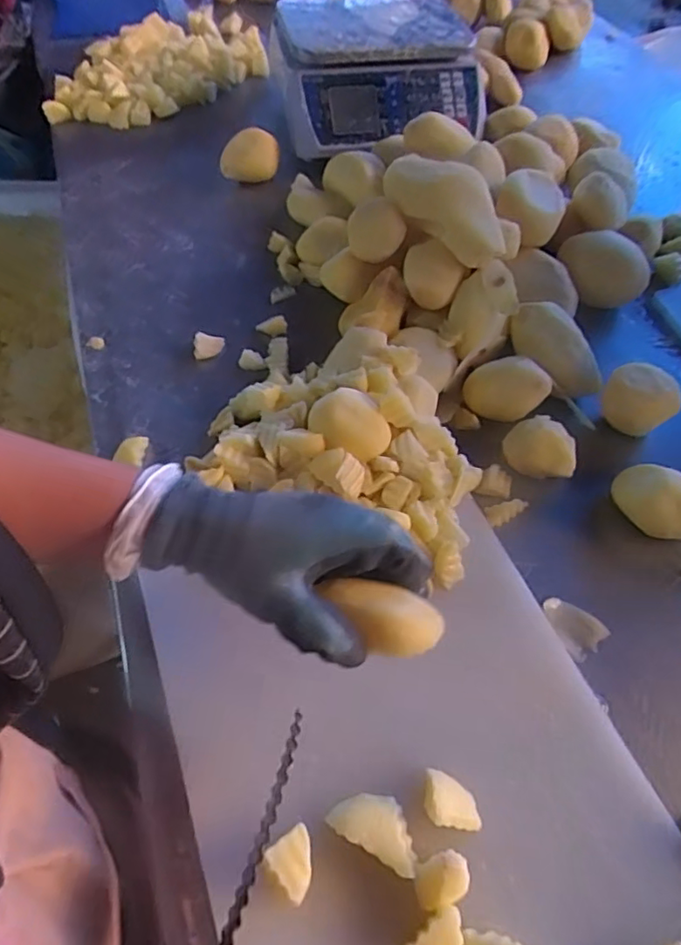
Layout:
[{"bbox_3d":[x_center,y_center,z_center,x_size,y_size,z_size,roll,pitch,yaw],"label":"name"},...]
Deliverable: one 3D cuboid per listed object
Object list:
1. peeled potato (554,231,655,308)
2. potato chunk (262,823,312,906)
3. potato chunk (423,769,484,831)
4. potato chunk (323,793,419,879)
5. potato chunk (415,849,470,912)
[{"bbox_3d":[0.249,-0.192,0.556,0.085,0.052,0.049,26,62,17],"label":"peeled potato"},{"bbox_3d":[-0.023,0.209,0.311,0.025,0.023,0.028,-35,63,-19],"label":"potato chunk"},{"bbox_3d":[0.063,0.186,0.327,0.034,0.021,0.026,16,59,12],"label":"potato chunk"},{"bbox_3d":[0.021,0.195,0.322,0.050,0.021,0.029,24,61,16],"label":"potato chunk"},{"bbox_3d":[0.052,0.213,0.305,0.029,0.023,0.021,-17,57,-11],"label":"potato chunk"}]

